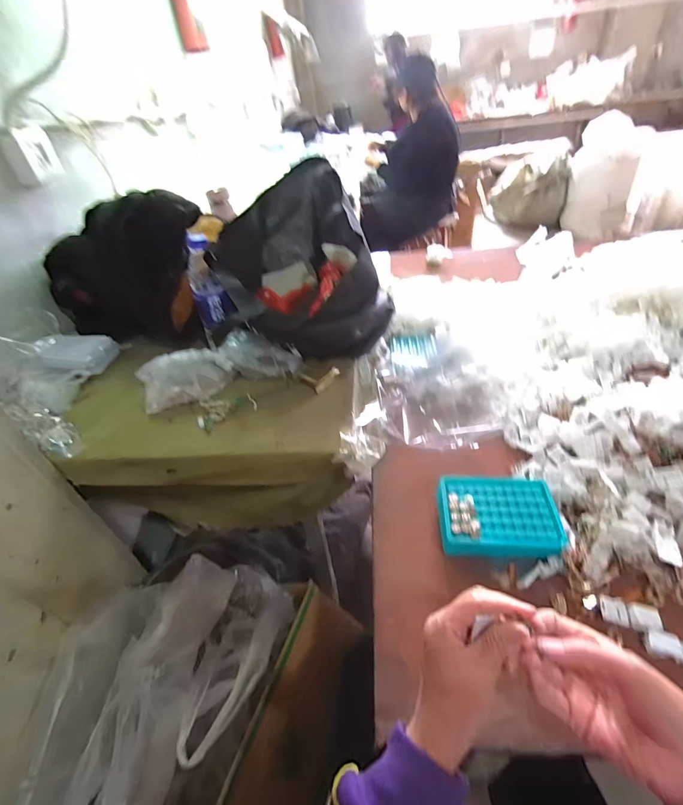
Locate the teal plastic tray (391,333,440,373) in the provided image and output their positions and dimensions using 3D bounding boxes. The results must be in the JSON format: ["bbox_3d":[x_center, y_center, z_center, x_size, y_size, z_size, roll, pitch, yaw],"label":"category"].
[{"bbox_3d":[0.146,-0.099,0.780,0.091,0.014,0.134,-1,40,7],"label":"teal plastic tray"}]

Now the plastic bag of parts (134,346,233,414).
[{"bbox_3d":[-0.270,-0.044,0.679,0.167,0.072,0.069,-12,40,-6],"label":"plastic bag of parts"}]

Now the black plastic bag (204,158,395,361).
[{"bbox_3d":[-0.095,-0.284,0.758,0.280,0.226,0.421,-16,41,-10],"label":"black plastic bag"}]

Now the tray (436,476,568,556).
[{"bbox_3d":[0.190,0.136,0.482,0.136,0.030,0.108,-2,40,6],"label":"tray"}]

